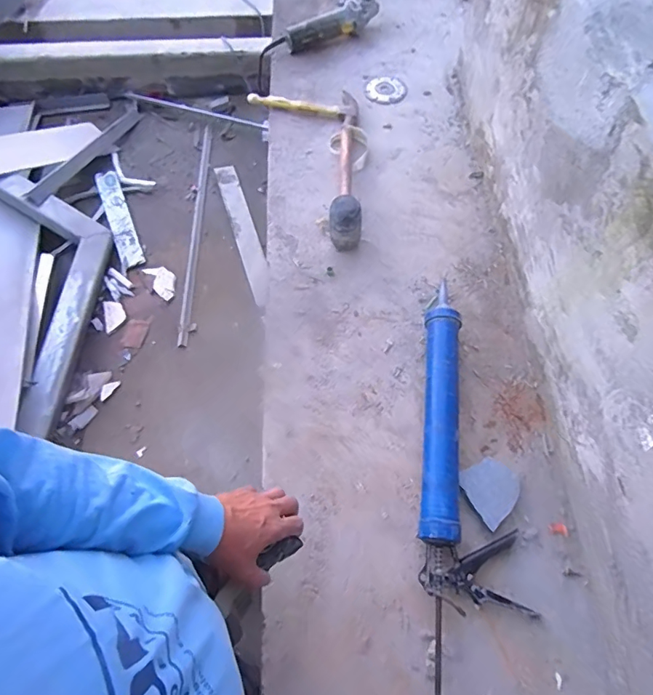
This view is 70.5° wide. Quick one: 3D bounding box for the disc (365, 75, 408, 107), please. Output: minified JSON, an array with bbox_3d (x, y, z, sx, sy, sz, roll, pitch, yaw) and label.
[{"bbox_3d":[0.148,-0.632,1.135,0.097,0.012,0.106,0,63,0],"label":"disc"}]

